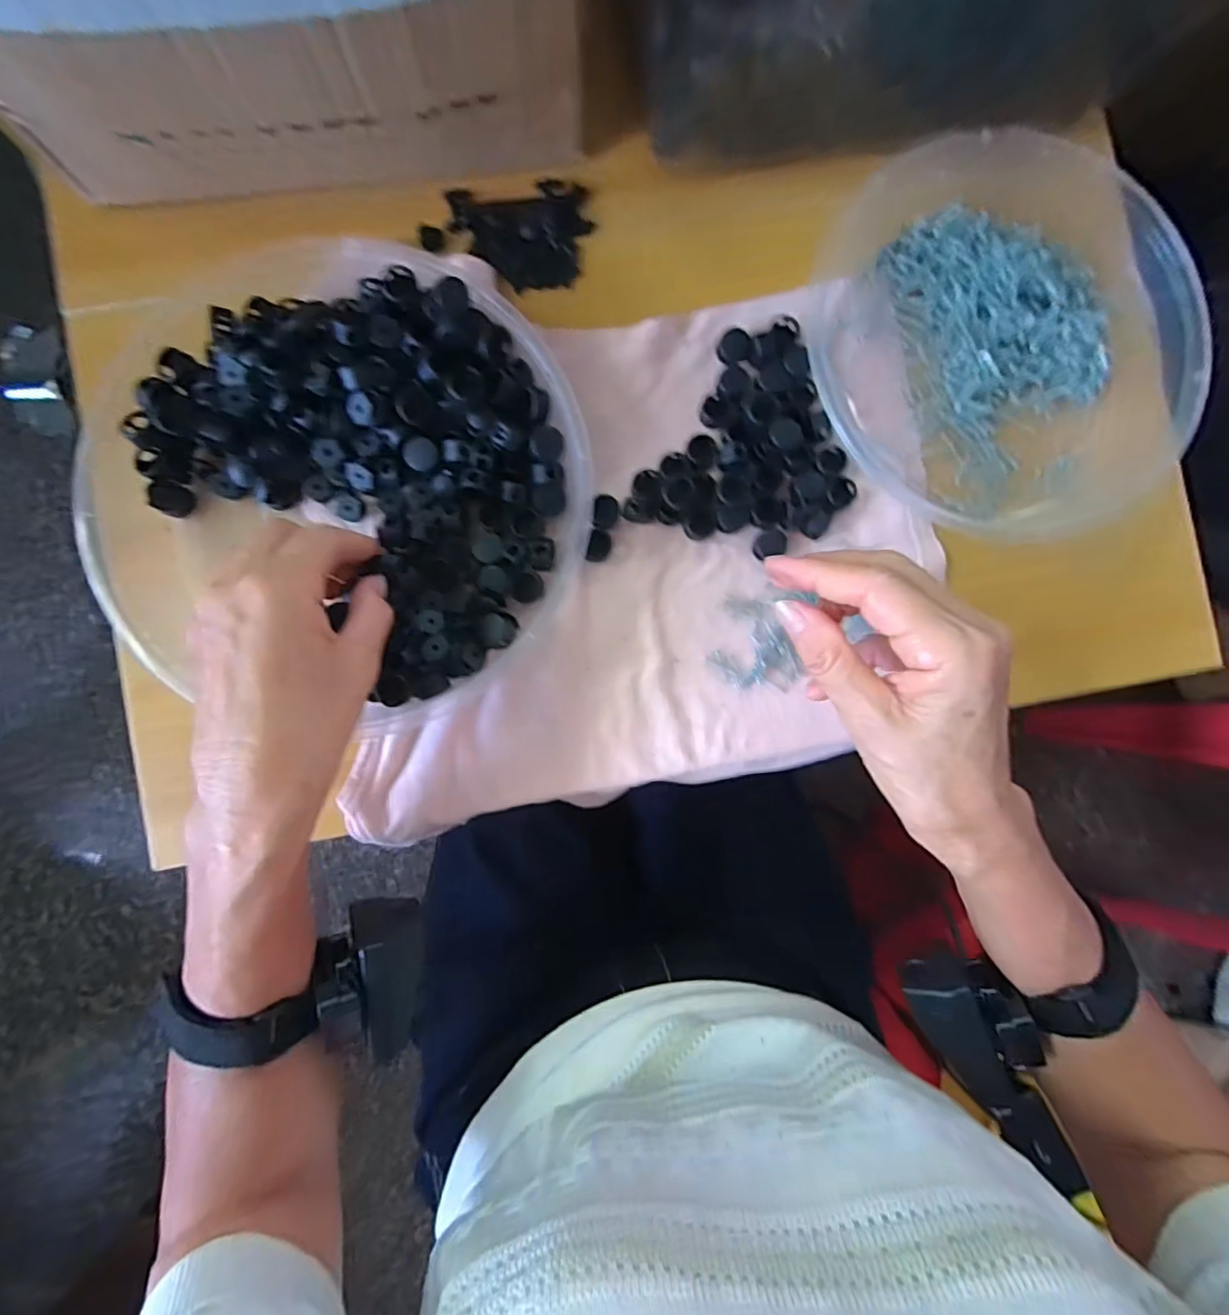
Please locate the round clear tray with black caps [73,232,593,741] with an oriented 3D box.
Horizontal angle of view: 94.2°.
[{"bbox_3d":[-0.133,-0.083,0.287,0.232,0.047,0.224,25,87,-2],"label":"round clear tray with black caps"}]

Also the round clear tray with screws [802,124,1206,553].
[{"bbox_3d":[0.209,-0.169,0.305,0.183,0.030,0.196,0,88,-3],"label":"round clear tray with screws"}]

